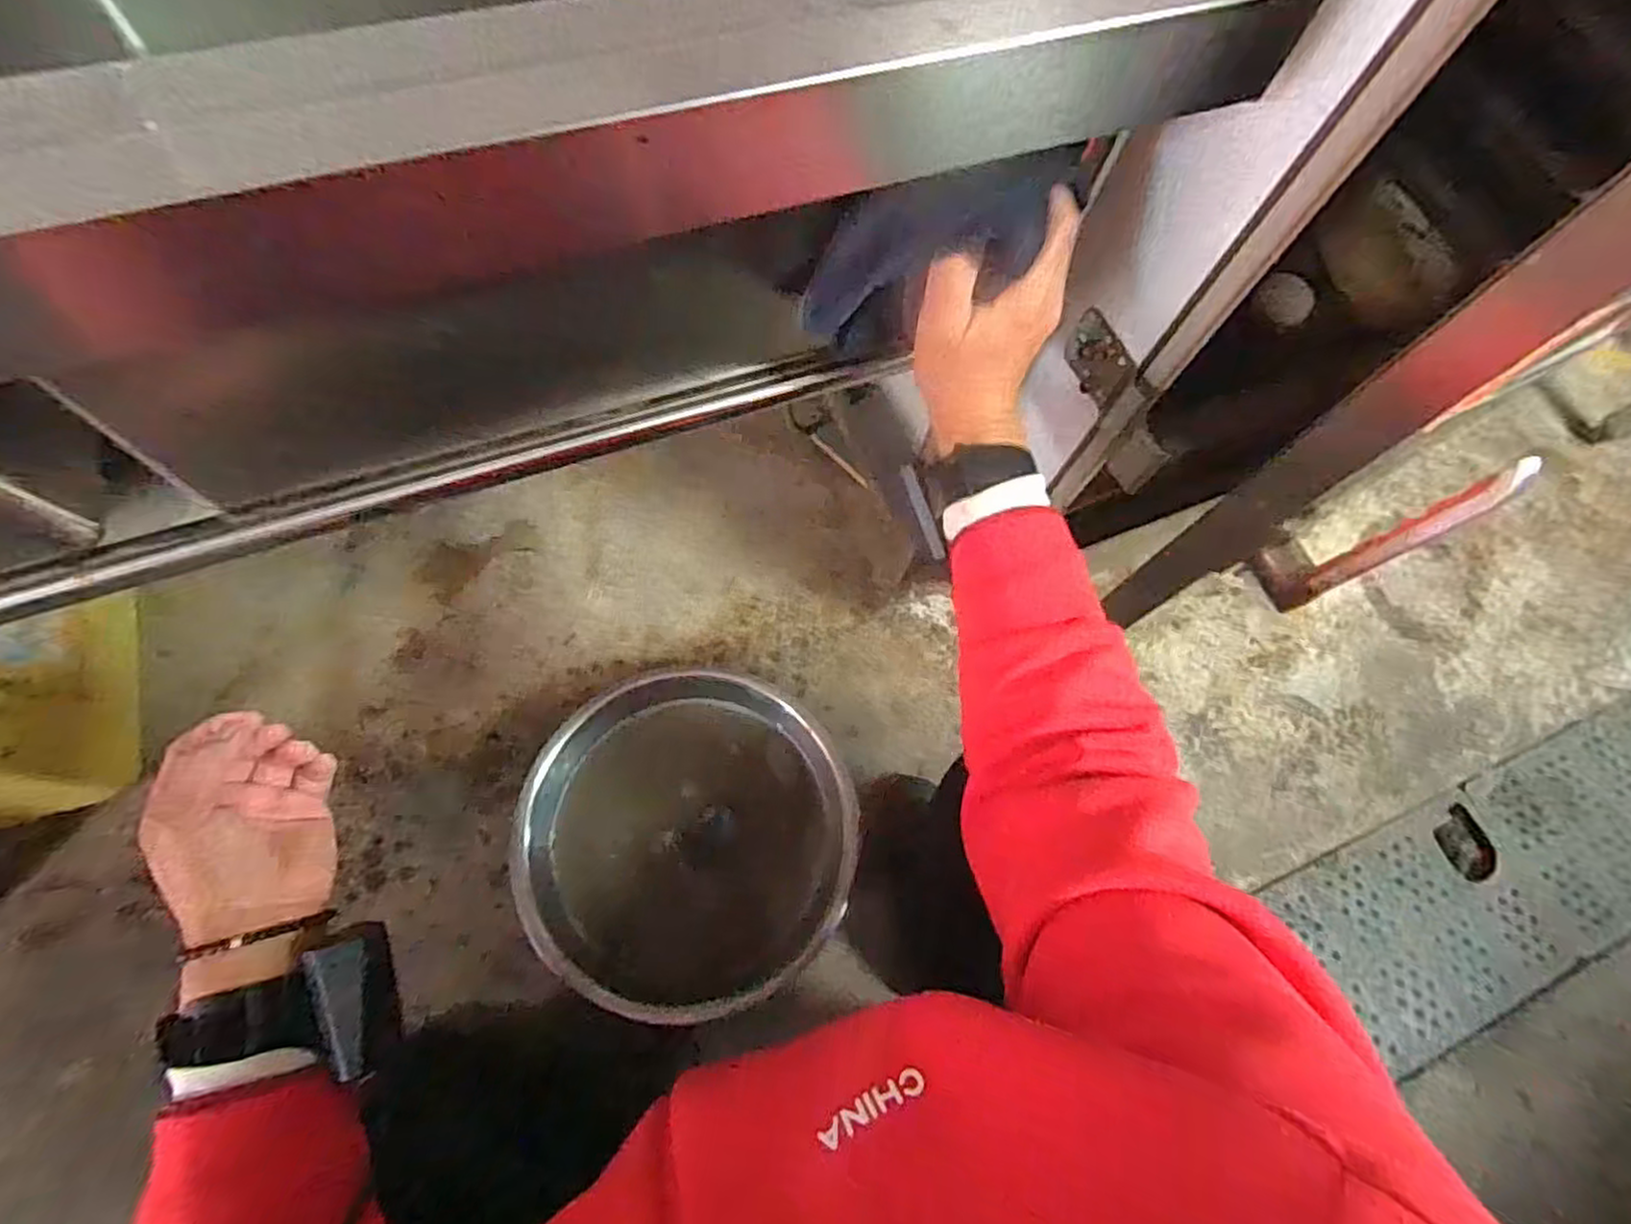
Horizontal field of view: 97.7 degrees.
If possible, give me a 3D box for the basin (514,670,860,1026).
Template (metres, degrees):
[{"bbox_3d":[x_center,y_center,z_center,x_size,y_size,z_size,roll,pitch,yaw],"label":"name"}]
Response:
[{"bbox_3d":[-0.142,0.258,0.836,0.350,0.104,0.369,2,68,-5],"label":"basin"}]

